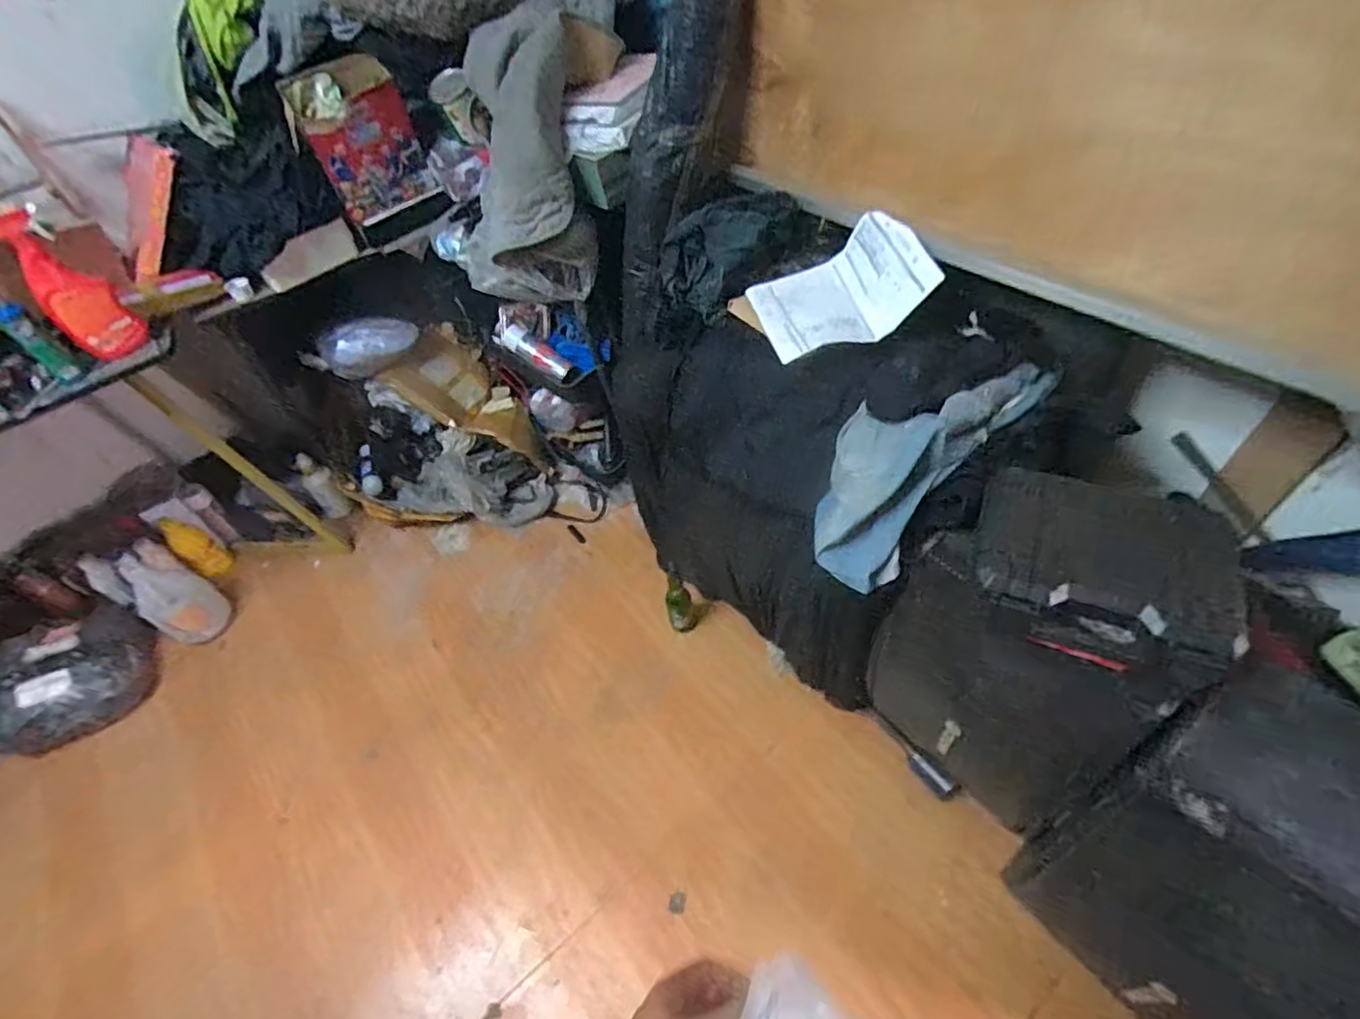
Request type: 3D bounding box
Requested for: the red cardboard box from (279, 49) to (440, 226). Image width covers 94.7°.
[{"bbox_3d":[-0.702,-0.804,1.370,0.117,0.280,0.228,34,62,30],"label":"red cardboard box"}]

